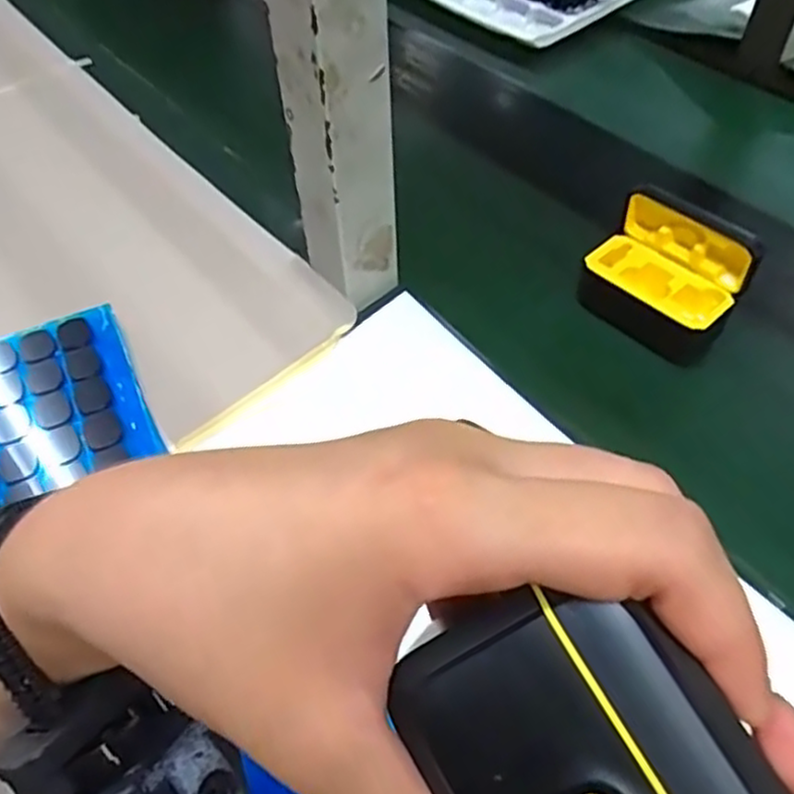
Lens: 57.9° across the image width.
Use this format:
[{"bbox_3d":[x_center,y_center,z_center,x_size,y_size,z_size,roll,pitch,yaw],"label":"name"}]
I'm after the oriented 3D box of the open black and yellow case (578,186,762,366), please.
[{"bbox_3d":[0.161,-0.074,0.430,0.086,0.060,0.058,30,60,23],"label":"open black and yellow case"}]

